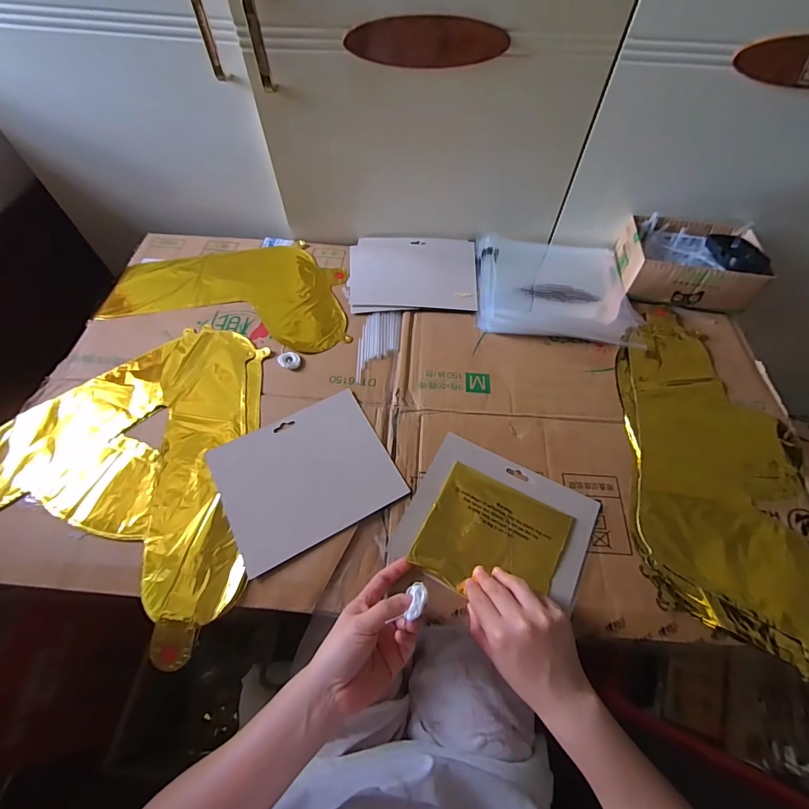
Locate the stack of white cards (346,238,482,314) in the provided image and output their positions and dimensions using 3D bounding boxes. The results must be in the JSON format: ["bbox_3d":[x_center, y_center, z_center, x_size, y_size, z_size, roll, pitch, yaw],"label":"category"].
[{"bbox_3d":[0.014,-0.220,0.658,0.202,0.009,0.175,-1,59,-2],"label":"stack of white cards"}]

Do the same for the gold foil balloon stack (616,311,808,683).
[{"bbox_3d":[0.385,0.065,0.494,0.218,0.023,0.431,8,59,4],"label":"gold foil balloon stack"}]

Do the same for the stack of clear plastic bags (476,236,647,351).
[{"bbox_3d":[0.235,-0.195,0.639,0.238,0.026,0.224,8,59,4],"label":"stack of clear plastic bags"}]

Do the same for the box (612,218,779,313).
[{"bbox_3d":[0.439,-0.223,0.626,0.185,0.080,0.137,9,59,4],"label":"box"}]

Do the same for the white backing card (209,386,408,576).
[{"bbox_3d":[-0.118,0.083,0.482,0.192,0.007,0.167,-25,65,-17],"label":"white backing card"}]

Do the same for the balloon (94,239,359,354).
[{"bbox_3d":[-0.288,-0.166,0.646,0.385,0.016,0.250,-7,59,-5],"label":"balloon"}]

